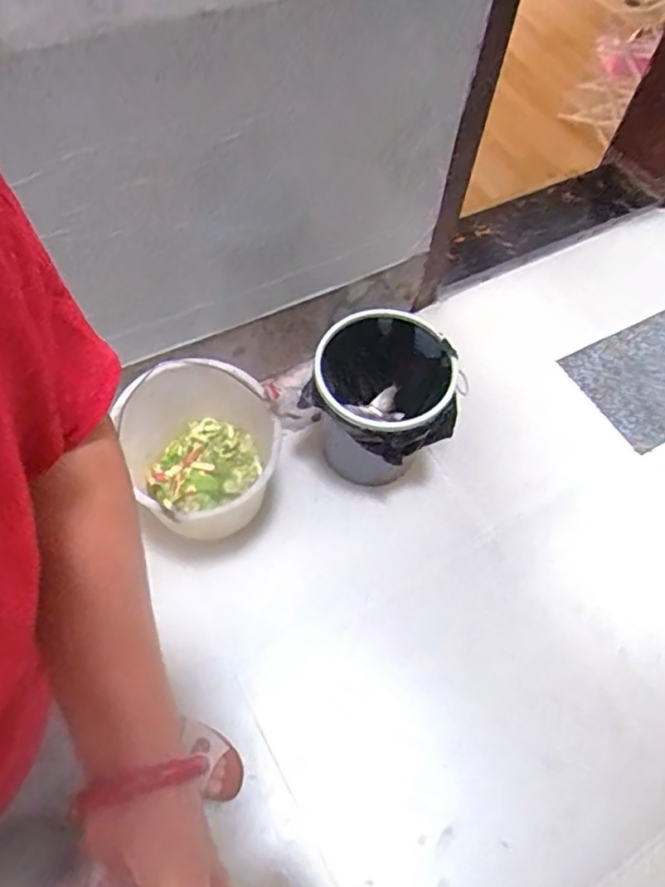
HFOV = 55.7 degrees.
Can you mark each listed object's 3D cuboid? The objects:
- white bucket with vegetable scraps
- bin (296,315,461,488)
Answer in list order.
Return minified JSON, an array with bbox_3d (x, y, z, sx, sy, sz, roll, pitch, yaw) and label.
[{"bbox_3d":[-0.273,0.011,1.282,0.288,0.281,0.325,-18,63,-13],"label":"white bucket with vegetable scraps"},{"bbox_3d":[0.096,-0.075,1.316,0.286,0.333,0.277,14,61,4],"label":"bin"}]

